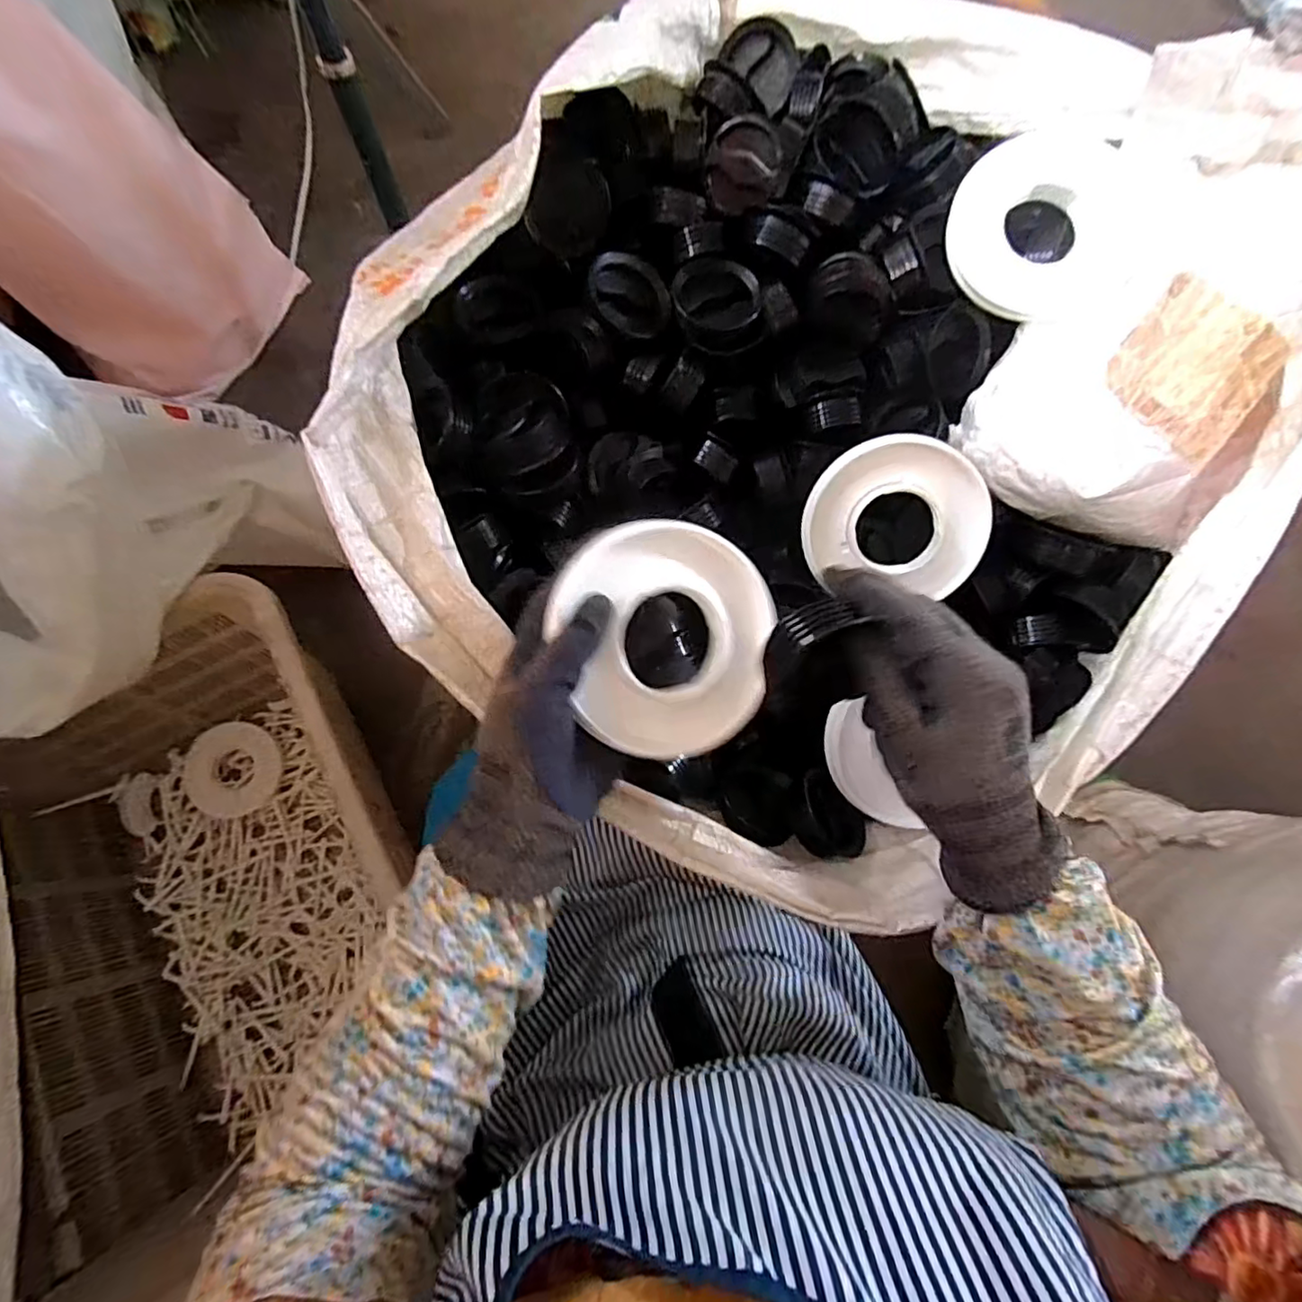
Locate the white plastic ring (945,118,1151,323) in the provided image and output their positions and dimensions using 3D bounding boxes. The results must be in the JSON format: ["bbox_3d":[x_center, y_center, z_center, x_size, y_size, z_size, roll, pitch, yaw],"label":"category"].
[{"bbox_3d":[0.290,-0.317,0.450,0.124,0.024,0.136,0,91,16],"label":"white plastic ring"}]

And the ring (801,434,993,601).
[{"bbox_3d":[0.181,-0.101,0.454,0.128,0.015,0.111,0,109,12],"label":"ring"}]

